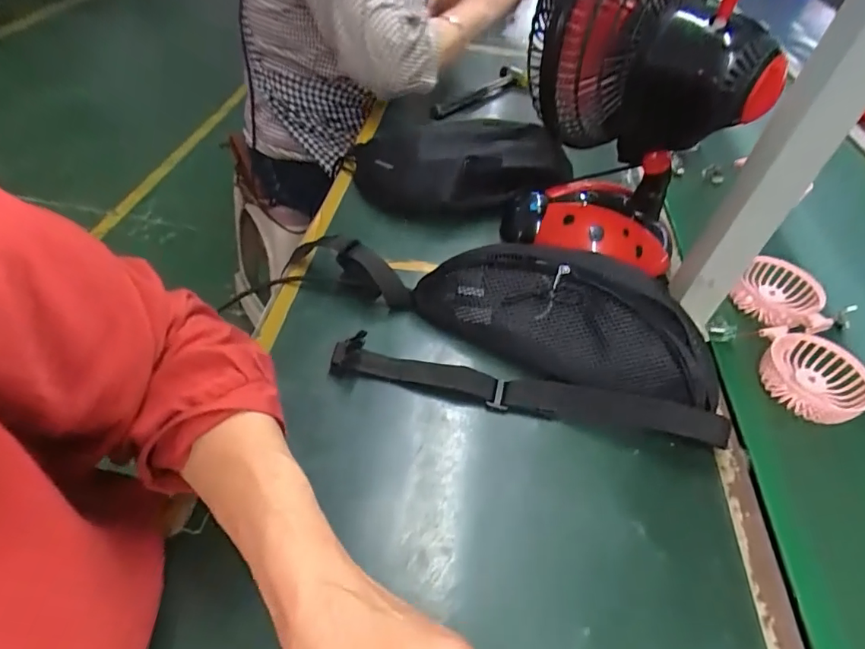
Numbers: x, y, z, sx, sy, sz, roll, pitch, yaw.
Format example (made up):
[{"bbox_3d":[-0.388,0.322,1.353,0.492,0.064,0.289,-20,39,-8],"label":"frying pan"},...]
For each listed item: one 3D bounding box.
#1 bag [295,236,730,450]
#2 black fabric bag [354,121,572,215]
[{"bbox_3d":[0.057,-0.014,0.458,0.392,0.085,0.165,12,48,6],"label":"bag"},{"bbox_3d":[0.028,-0.199,0.640,0.277,0.109,0.113,-2,45,18],"label":"black fabric bag"}]

